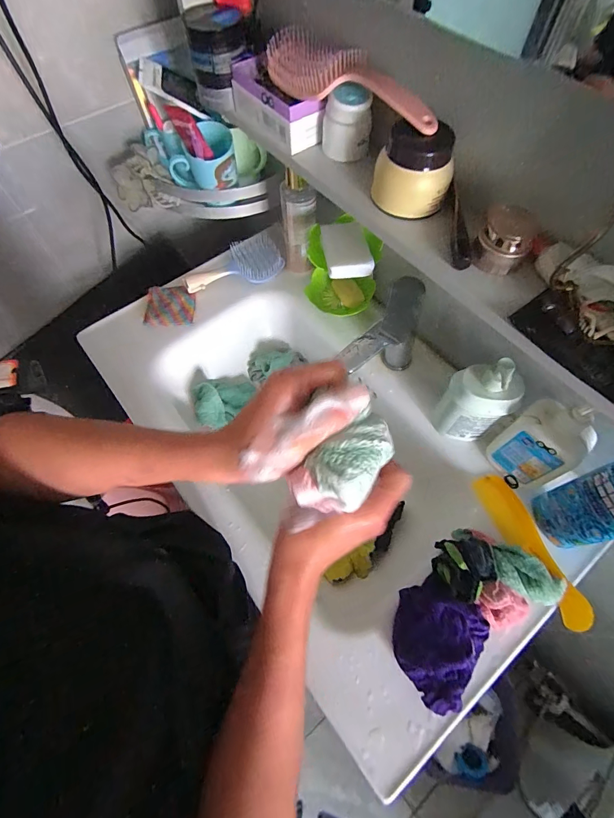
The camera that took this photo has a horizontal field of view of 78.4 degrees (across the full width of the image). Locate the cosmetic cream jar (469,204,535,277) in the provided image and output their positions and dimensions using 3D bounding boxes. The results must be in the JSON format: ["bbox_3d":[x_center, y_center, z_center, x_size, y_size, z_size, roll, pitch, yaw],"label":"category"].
[{"bbox_3d":[0.189,-0.163,0.364,0.048,0.042,0.046,0,64,0],"label":"cosmetic cream jar"}]

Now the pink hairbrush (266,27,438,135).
[{"bbox_3d":[0.042,-0.342,0.398,0.224,0.033,0.062,41,71,18],"label":"pink hairbrush"}]

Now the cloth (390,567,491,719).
[{"bbox_3d":[0.149,0.268,0.440,0.098,0.050,0.121,33,69,15],"label":"cloth"}]

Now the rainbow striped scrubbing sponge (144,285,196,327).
[{"bbox_3d":[-0.247,-0.189,0.683,0.088,0.016,0.079,-2,64,0],"label":"rainbow striped scrubbing sponge"}]

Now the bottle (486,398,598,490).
[{"bbox_3d":[0.299,0.047,0.491,0.051,0.158,0.087,-39,70,-17],"label":"bottle"}]

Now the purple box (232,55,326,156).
[{"bbox_3d":[-0.040,-0.371,0.463,0.048,0.052,0.134,-37,69,-16],"label":"purple box"}]

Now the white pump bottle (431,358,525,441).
[{"bbox_3d":[0.230,-0.007,0.522,0.078,0.186,0.052,11,65,6],"label":"white pump bottle"}]

